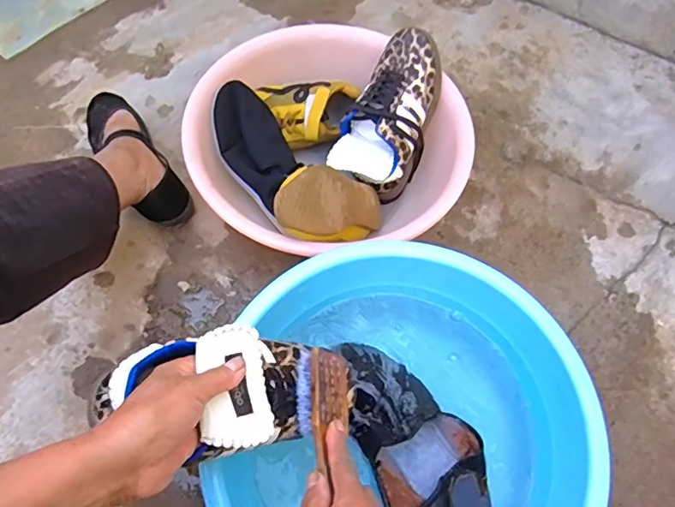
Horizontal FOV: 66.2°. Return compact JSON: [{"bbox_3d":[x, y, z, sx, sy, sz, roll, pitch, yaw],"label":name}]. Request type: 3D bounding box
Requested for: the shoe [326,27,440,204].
[{"bbox_3d":[0.080,-0.192,0.728,0.109,0.095,0.222,26,94,17],"label":"shoe"}]

